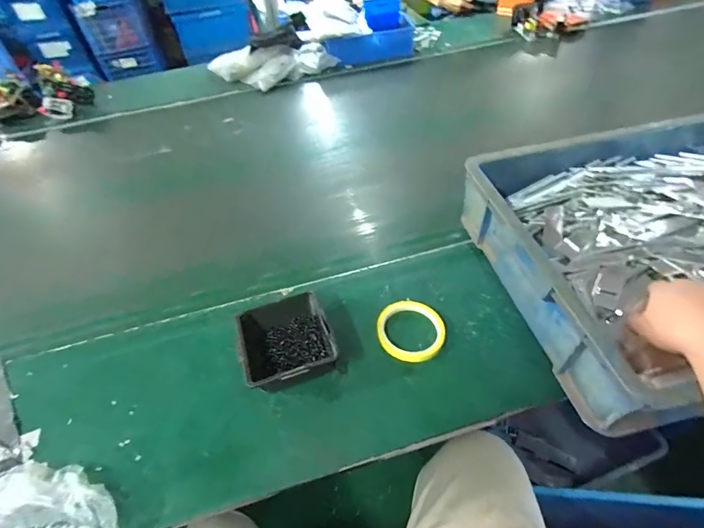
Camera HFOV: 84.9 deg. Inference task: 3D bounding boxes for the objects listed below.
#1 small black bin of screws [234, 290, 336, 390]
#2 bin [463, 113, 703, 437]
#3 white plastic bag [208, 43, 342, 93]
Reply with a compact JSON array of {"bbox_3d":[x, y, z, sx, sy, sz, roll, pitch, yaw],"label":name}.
[{"bbox_3d":[-0.091,0.108,0.528,0.117,0.062,0.132,-20,49,-12],"label":"small black bin of screws"},{"bbox_3d":[0.515,-0.040,0.549,0.590,0.117,0.411,-12,48,-5],"label":"bin"},{"bbox_3d":[-0.246,-0.613,1.204,0.401,0.089,0.159,-11,48,-4],"label":"white plastic bag"}]

